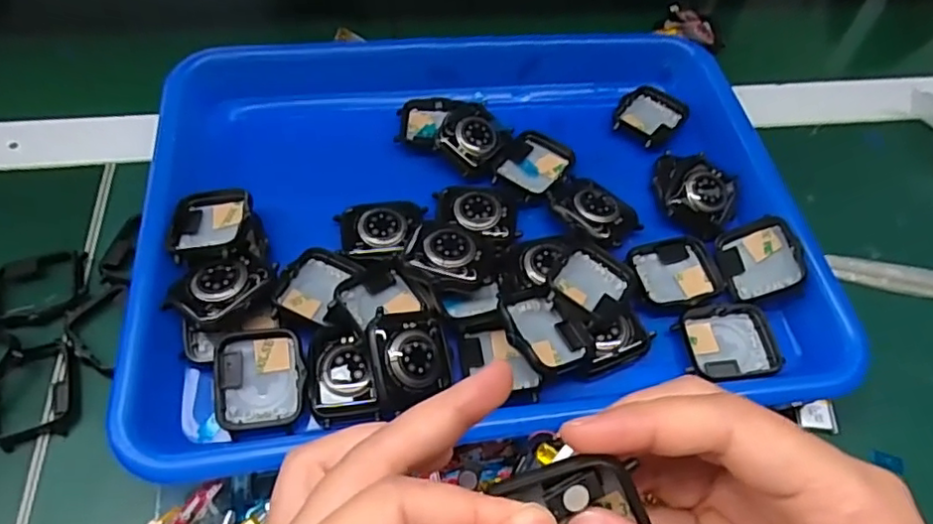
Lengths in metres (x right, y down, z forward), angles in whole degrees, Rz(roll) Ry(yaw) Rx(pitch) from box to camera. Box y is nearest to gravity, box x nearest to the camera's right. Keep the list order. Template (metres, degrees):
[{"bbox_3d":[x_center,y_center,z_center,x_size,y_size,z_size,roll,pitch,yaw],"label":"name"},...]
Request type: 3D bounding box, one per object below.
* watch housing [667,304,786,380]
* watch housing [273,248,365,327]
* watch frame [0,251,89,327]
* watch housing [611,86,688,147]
[{"bbox_3d":[0.124,0.039,0.290,0.043,0.010,0.036,-8,57,-5],"label":"watch housing"},{"bbox_3d":[-0.071,0.012,0.289,0.032,0.011,0.041,29,50,-9],"label":"watch housing"},{"bbox_3d":[-0.214,0.011,0.301,0.045,0.015,0.037,-10,58,-10],"label":"watch frame"},{"bbox_3d":[0.110,-0.089,0.371,0.035,0.009,0.043,38,65,22],"label":"watch housing"}]

